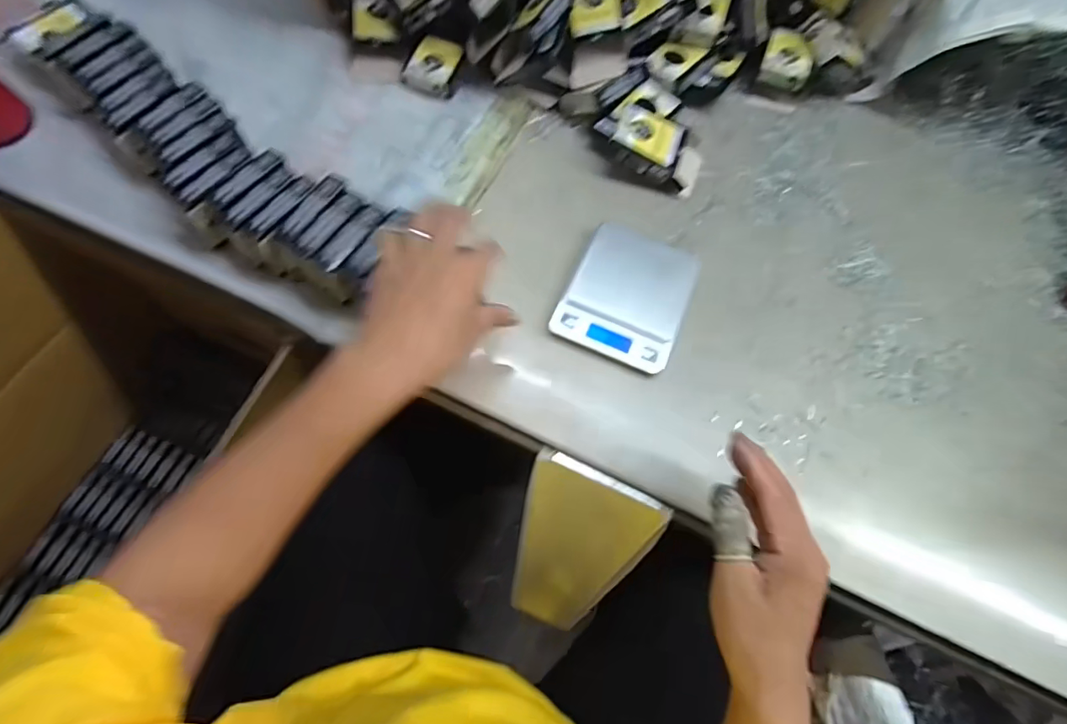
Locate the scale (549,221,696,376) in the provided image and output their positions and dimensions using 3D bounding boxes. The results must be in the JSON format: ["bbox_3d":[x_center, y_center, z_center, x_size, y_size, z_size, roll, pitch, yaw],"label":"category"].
[{"bbox_3d":[0.086,-0.059,0.461,0.103,0.022,0.122,24,70,4],"label":"scale"}]

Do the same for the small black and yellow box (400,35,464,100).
[{"bbox_3d":[-0.107,-0.314,0.542,0.053,0.024,0.061,20,70,3],"label":"small black and yellow box"}]

